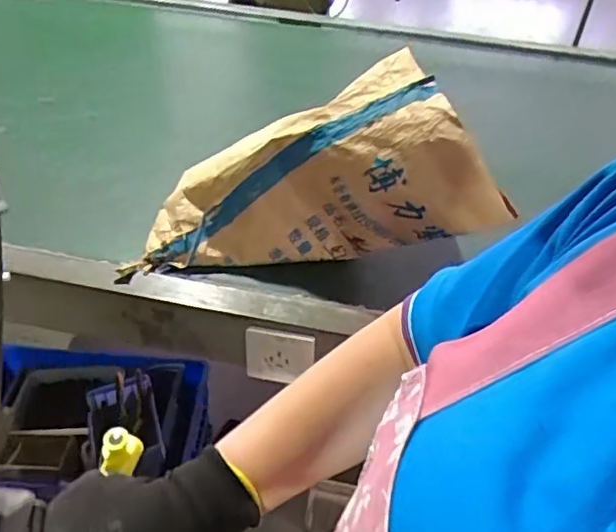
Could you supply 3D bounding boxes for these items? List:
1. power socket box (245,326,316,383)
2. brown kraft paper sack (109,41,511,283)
[{"bbox_3d":[-0.036,0.116,0.766,0.086,0.089,0.015,8,41,5],"label":"power socket box"},{"bbox_3d":[0.006,-0.103,0.812,0.449,0.187,0.221,-15,39,14],"label":"brown kraft paper sack"}]

